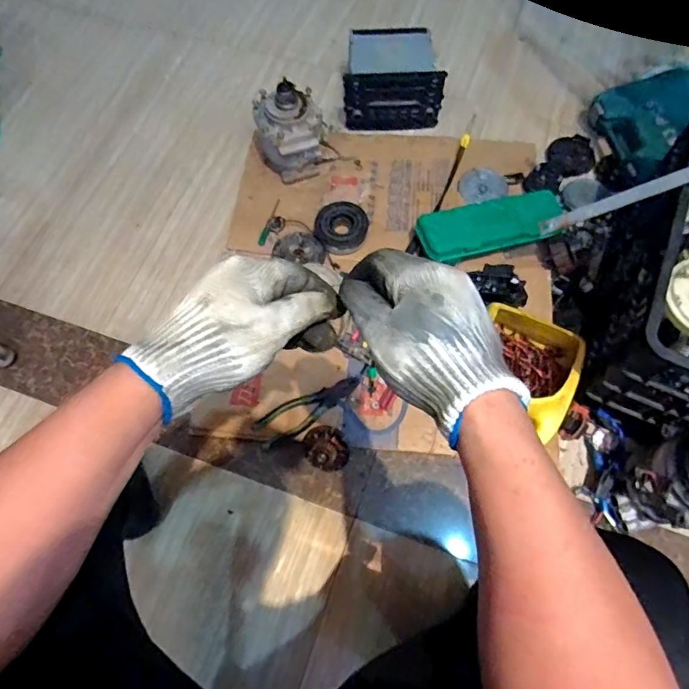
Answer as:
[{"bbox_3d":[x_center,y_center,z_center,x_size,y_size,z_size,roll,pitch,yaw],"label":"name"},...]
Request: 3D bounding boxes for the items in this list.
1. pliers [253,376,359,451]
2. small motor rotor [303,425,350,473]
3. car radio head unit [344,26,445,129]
[{"bbox_3d":[-0.060,0.111,0.822,0.190,0.016,0.052,-27,68,-10],"label":"pliers"},{"bbox_3d":[-0.029,0.169,0.782,0.068,0.057,0.068,-1,66,1],"label":"small motor rotor"},{"bbox_3d":[0.106,-0.592,1.075,0.210,0.117,0.192,0,66,2],"label":"car radio head unit"}]

